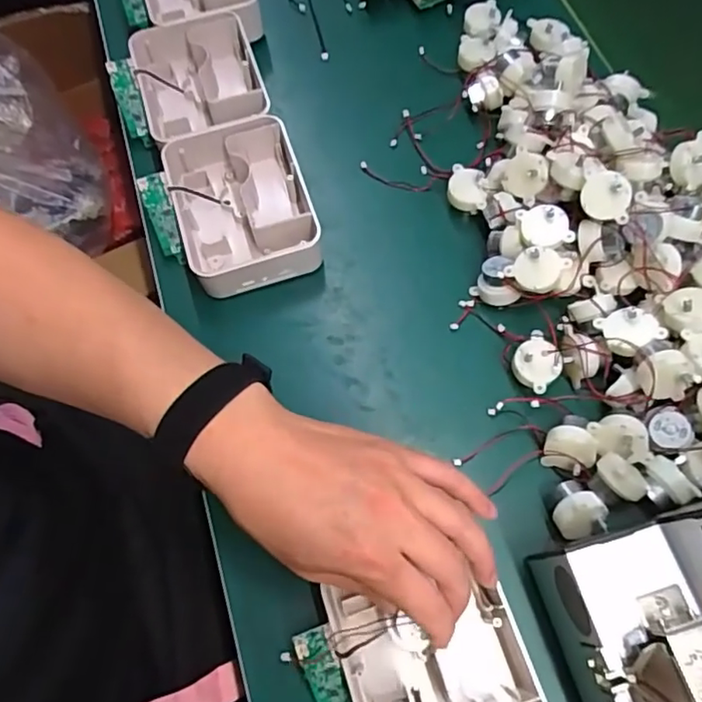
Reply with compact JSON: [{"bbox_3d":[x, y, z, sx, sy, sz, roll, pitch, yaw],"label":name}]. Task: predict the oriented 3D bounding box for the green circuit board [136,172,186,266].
[{"bbox_3d":[-0.147,-0.102,0.454,0.021,0.007,0.069,-14,112,-4],"label":"green circuit board"}]

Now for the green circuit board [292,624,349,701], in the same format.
[{"bbox_3d":[-0.014,0.187,0.330,0.020,0.009,0.065,-19,108,-6],"label":"green circuit board"}]

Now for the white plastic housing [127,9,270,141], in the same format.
[{"bbox_3d":[-0.130,-0.225,0.512,0.101,0.060,0.127,-15,68,-7],"label":"white plastic housing"}]

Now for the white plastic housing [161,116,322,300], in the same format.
[{"bbox_3d":[-0.085,-0.112,0.459,0.102,0.049,0.127,-13,68,-6],"label":"white plastic housing"}]

